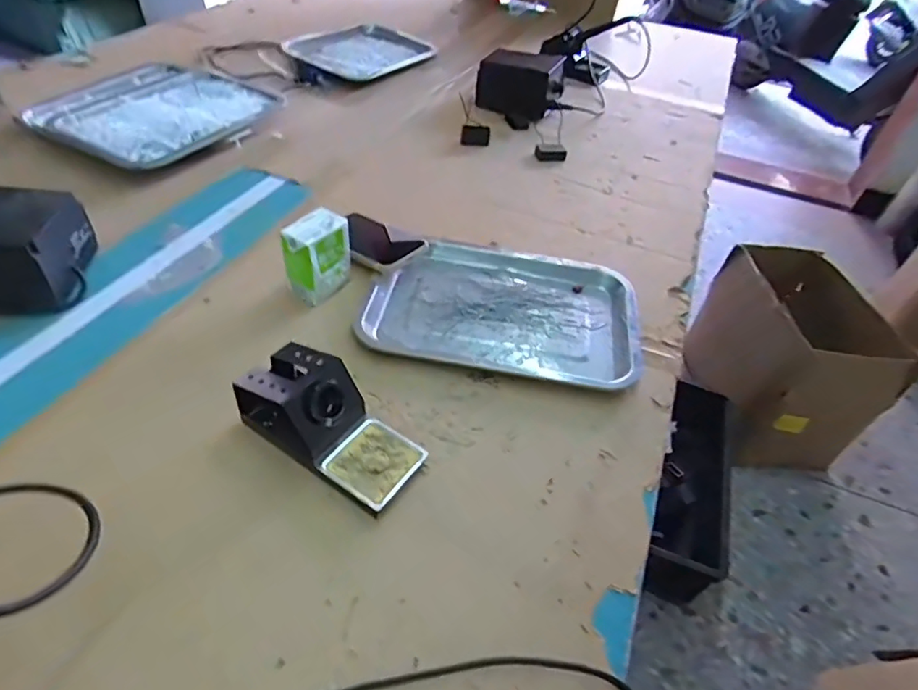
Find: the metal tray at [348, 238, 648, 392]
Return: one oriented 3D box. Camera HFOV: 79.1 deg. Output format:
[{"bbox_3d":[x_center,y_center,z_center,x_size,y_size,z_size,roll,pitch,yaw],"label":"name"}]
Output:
[{"bbox_3d":[0.054,-0.046,0.648,0.304,0.023,0.192,10,45,2],"label":"metal tray"}]

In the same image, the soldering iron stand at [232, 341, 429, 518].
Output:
[{"bbox_3d":[-0.110,0.066,0.481,0.156,0.077,0.070,28,48,19],"label":"soldering iron stand"}]

